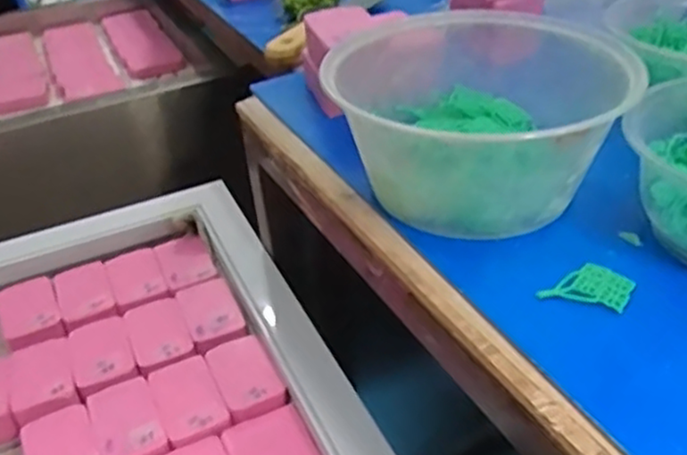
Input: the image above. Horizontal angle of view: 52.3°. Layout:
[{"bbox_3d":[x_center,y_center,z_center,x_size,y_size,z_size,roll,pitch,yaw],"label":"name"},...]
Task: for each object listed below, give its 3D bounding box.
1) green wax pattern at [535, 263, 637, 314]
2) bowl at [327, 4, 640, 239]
[{"bbox_3d":[0.118,0.028,0.337,0.040,0.005,0.029,13,40,21],"label":"green wax pattern"},{"bbox_3d":[0.074,-0.064,0.406,0.150,0.082,0.141,-2,36,2],"label":"bowl"}]

